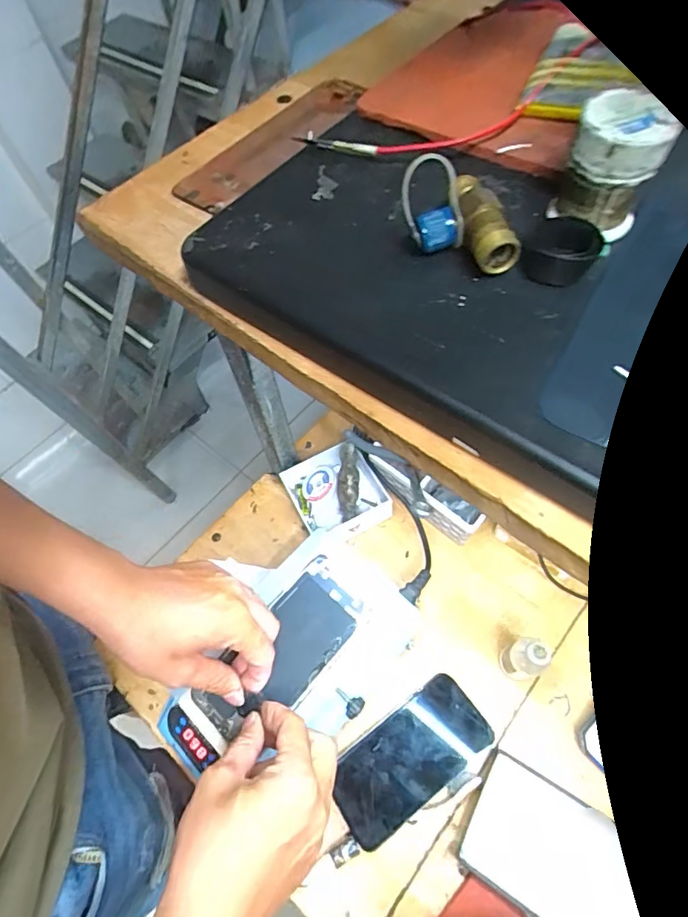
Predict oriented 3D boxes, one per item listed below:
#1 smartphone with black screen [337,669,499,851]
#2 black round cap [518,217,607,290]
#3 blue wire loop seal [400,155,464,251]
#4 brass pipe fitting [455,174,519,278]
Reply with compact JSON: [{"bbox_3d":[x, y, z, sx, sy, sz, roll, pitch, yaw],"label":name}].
[{"bbox_3d":[0.063,0.287,0.464,0.155,0.007,0.075,-34,59,-13],"label":"smartphone with black screen"},{"bbox_3d":[0.086,-0.081,0.190,0.026,0.013,0.026,-2,61,3],"label":"black round cap"},{"bbox_3d":[0.036,-0.105,0.197,0.024,0.031,0.021,-4,61,2],"label":"blue wire loop seal"},{"bbox_3d":[0.055,-0.096,0.193,0.015,0.016,0.043,-17,76,-5],"label":"brass pipe fitting"}]

